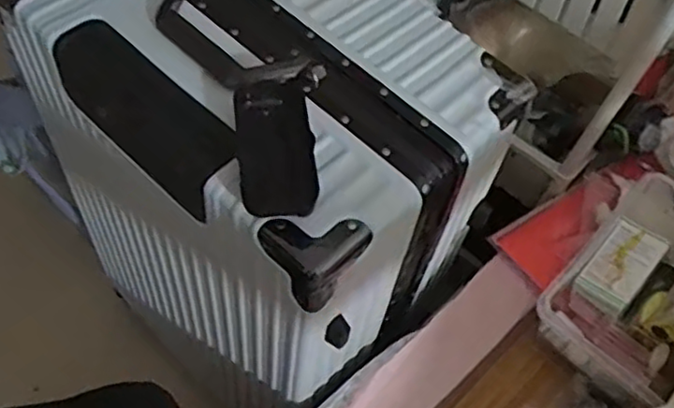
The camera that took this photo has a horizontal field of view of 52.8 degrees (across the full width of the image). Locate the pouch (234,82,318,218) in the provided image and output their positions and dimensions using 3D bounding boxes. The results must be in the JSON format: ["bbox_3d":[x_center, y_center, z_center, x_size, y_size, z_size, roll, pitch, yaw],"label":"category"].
[{"bbox_3d":[-0.044,-0.043,0.475,0.053,0.012,0.116,-5,57,-4],"label":"pouch"}]

